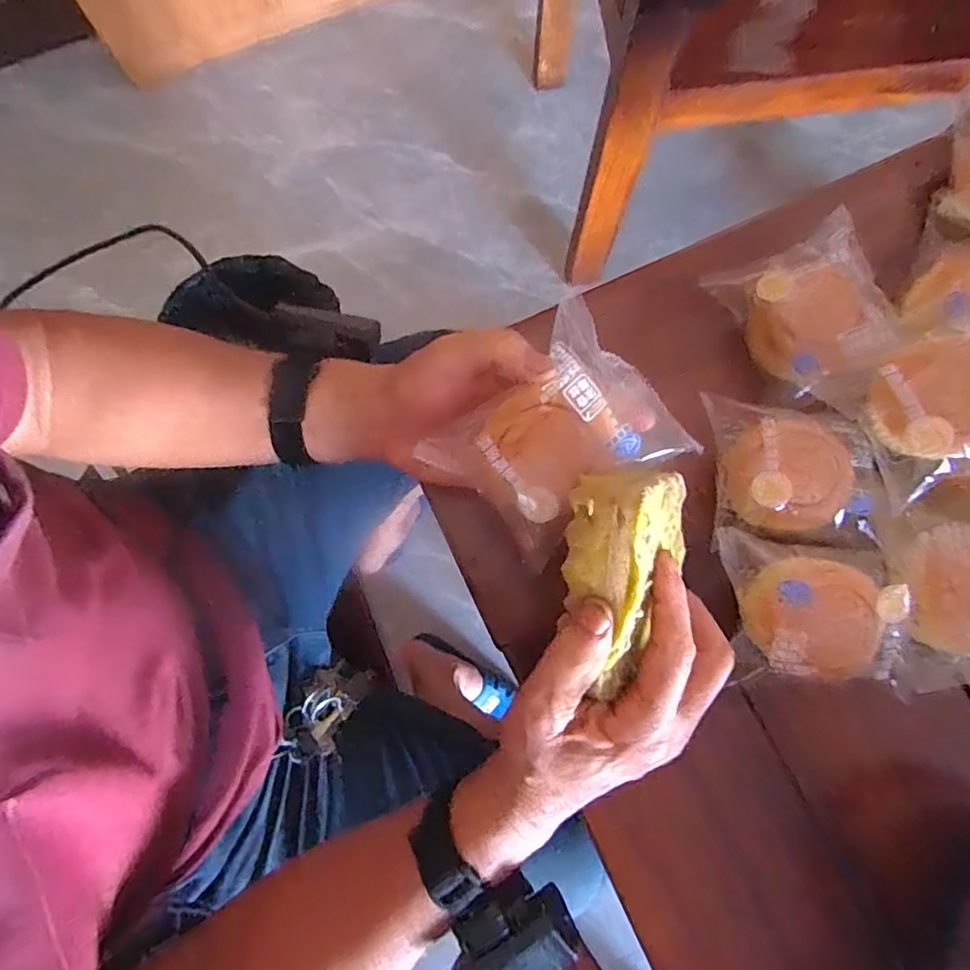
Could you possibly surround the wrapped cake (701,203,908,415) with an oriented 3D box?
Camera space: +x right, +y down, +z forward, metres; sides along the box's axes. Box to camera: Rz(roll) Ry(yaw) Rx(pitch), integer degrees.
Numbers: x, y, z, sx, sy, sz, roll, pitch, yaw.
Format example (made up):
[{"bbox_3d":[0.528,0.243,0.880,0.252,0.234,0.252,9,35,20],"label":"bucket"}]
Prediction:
[{"bbox_3d":[0.211,-0.104,0.362,0.081,0.046,0.119,-16,79,-3],"label":"wrapped cake"}]

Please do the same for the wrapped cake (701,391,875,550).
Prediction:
[{"bbox_3d":[0.191,-0.008,0.346,0.094,0.023,0.090,2,79,1],"label":"wrapped cake"}]

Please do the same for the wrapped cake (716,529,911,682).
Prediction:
[{"bbox_3d":[0.189,0.070,0.329,0.087,0.037,0.080,2,79,1],"label":"wrapped cake"}]

